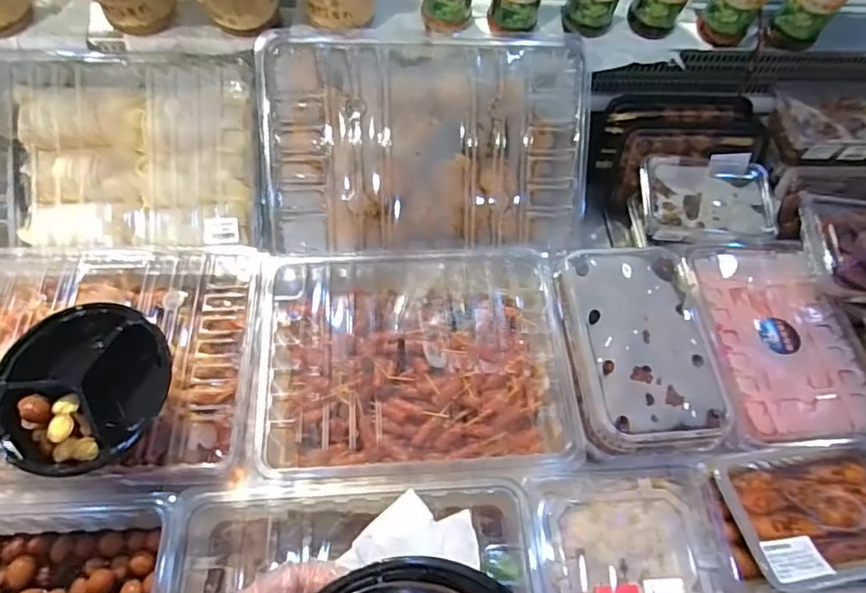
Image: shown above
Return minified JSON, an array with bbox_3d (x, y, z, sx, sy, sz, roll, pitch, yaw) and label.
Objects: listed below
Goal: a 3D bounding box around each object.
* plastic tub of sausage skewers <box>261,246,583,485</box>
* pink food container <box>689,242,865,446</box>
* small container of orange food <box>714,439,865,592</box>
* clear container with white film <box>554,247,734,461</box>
[{"bbox_3d":[-0.021,0.075,0.691,0.345,0.072,0.260,0,60,-4],"label":"plastic tub of sausage skewers"},{"bbox_3d":[0.419,0.045,0.711,0.183,0.029,0.261,-2,60,-5],"label":"pink food container"},{"bbox_3d":[0.411,0.221,0.609,0.198,0.042,0.135,-5,61,-7],"label":"small container of orange food"},{"bbox_3d":[0.240,0.052,0.678,0.171,0.032,0.262,1,60,-4],"label":"clear container with white film"}]

